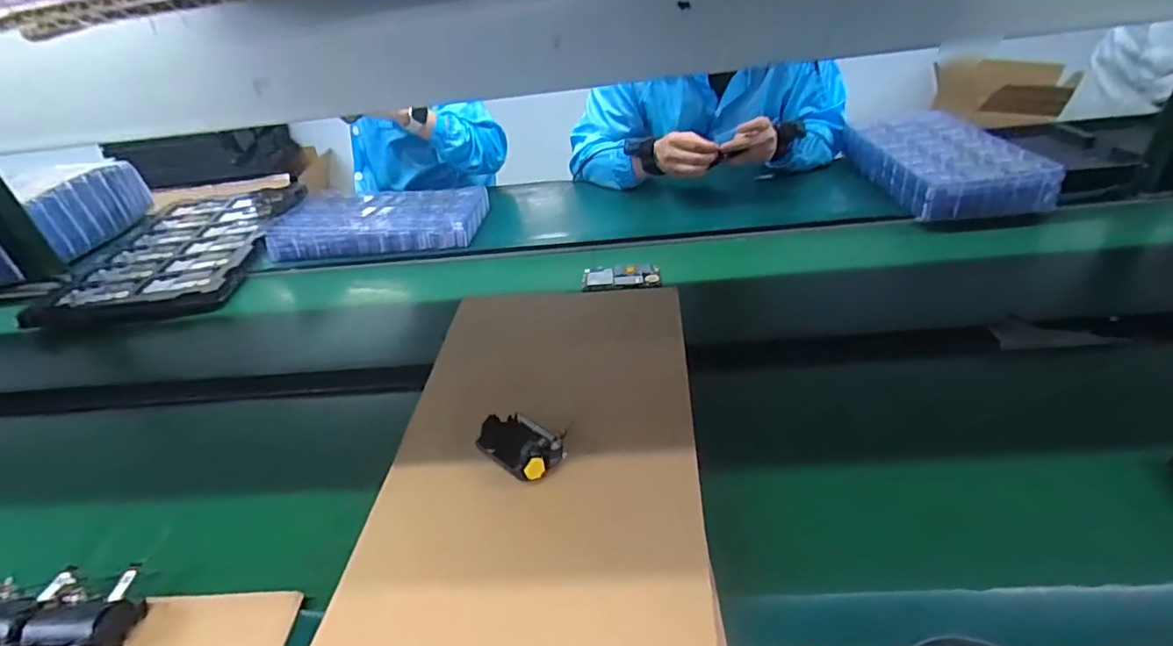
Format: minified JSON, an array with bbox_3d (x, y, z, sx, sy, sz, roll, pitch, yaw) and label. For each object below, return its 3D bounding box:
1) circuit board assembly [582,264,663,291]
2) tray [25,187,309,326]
[{"bbox_3d":[0.057,-0.075,0.917,0.123,0.012,0.072,-2,37,7],"label":"circuit board assembly"},{"bbox_3d":[-0.823,-0.169,1.192,0.366,0.056,0.534,-9,36,-2],"label":"tray"}]

